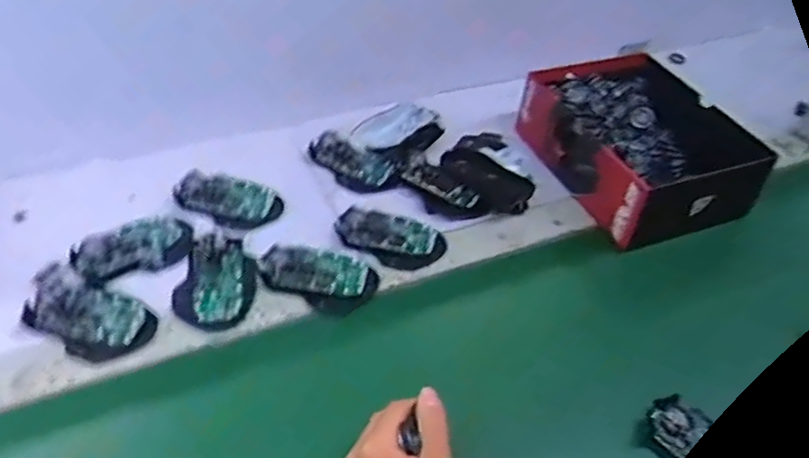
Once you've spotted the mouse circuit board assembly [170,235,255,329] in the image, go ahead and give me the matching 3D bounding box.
[{"bbox_3d":[-0.182,0.048,0.656,0.072,0.018,0.107,0,44,-7],"label":"mouse circuit board assembly"}]

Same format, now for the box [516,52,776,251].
[{"bbox_3d":[0.272,-0.101,0.825,0.197,0.094,0.252,-9,46,-17],"label":"box"}]

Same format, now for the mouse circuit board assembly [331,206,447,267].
[{"bbox_3d":[-0.016,0.007,0.721,0.114,0.020,0.064,19,45,12],"label":"mouse circuit board assembly"}]

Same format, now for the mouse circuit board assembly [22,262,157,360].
[{"bbox_3d":[-0.290,0.072,0.616,0.131,0.018,0.070,27,47,19],"label":"mouse circuit board assembly"}]

